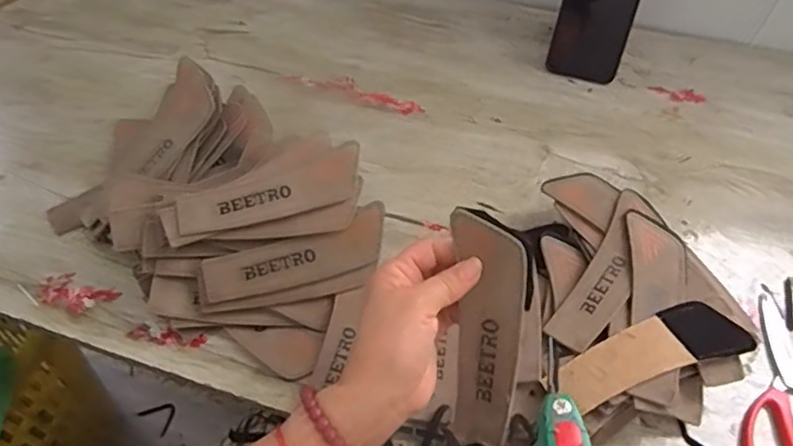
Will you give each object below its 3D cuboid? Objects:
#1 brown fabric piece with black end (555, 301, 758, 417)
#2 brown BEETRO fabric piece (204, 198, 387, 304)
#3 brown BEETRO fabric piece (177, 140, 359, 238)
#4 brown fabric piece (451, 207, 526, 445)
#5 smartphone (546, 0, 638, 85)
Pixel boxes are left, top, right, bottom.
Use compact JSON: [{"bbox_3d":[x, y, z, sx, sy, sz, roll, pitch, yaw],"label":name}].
[{"bbox_3d":[0.199,0.100,0.477,0.157,0.011,0.049,-18,57,-12],"label":"brown fabric piece with black end"},{"bbox_3d":[-0.085,0.031,0.530,0.163,0.005,0.046,-20,97,-7],"label":"brown BEETRO fabric piece"},{"bbox_3d":[-0.106,-0.024,0.526,0.160,0.012,0.044,-20,81,-6],"label":"brown BEETRO fabric piece"},{"bbox_3d":[0.061,0.077,0.414,0.046,0.166,0.005,6,16,24],"label":"brown fabric piece"},{"bbox_3d":[0.232,-0.249,0.699,0.080,0.168,0.007,13,26,3],"label":"smartphone"}]

